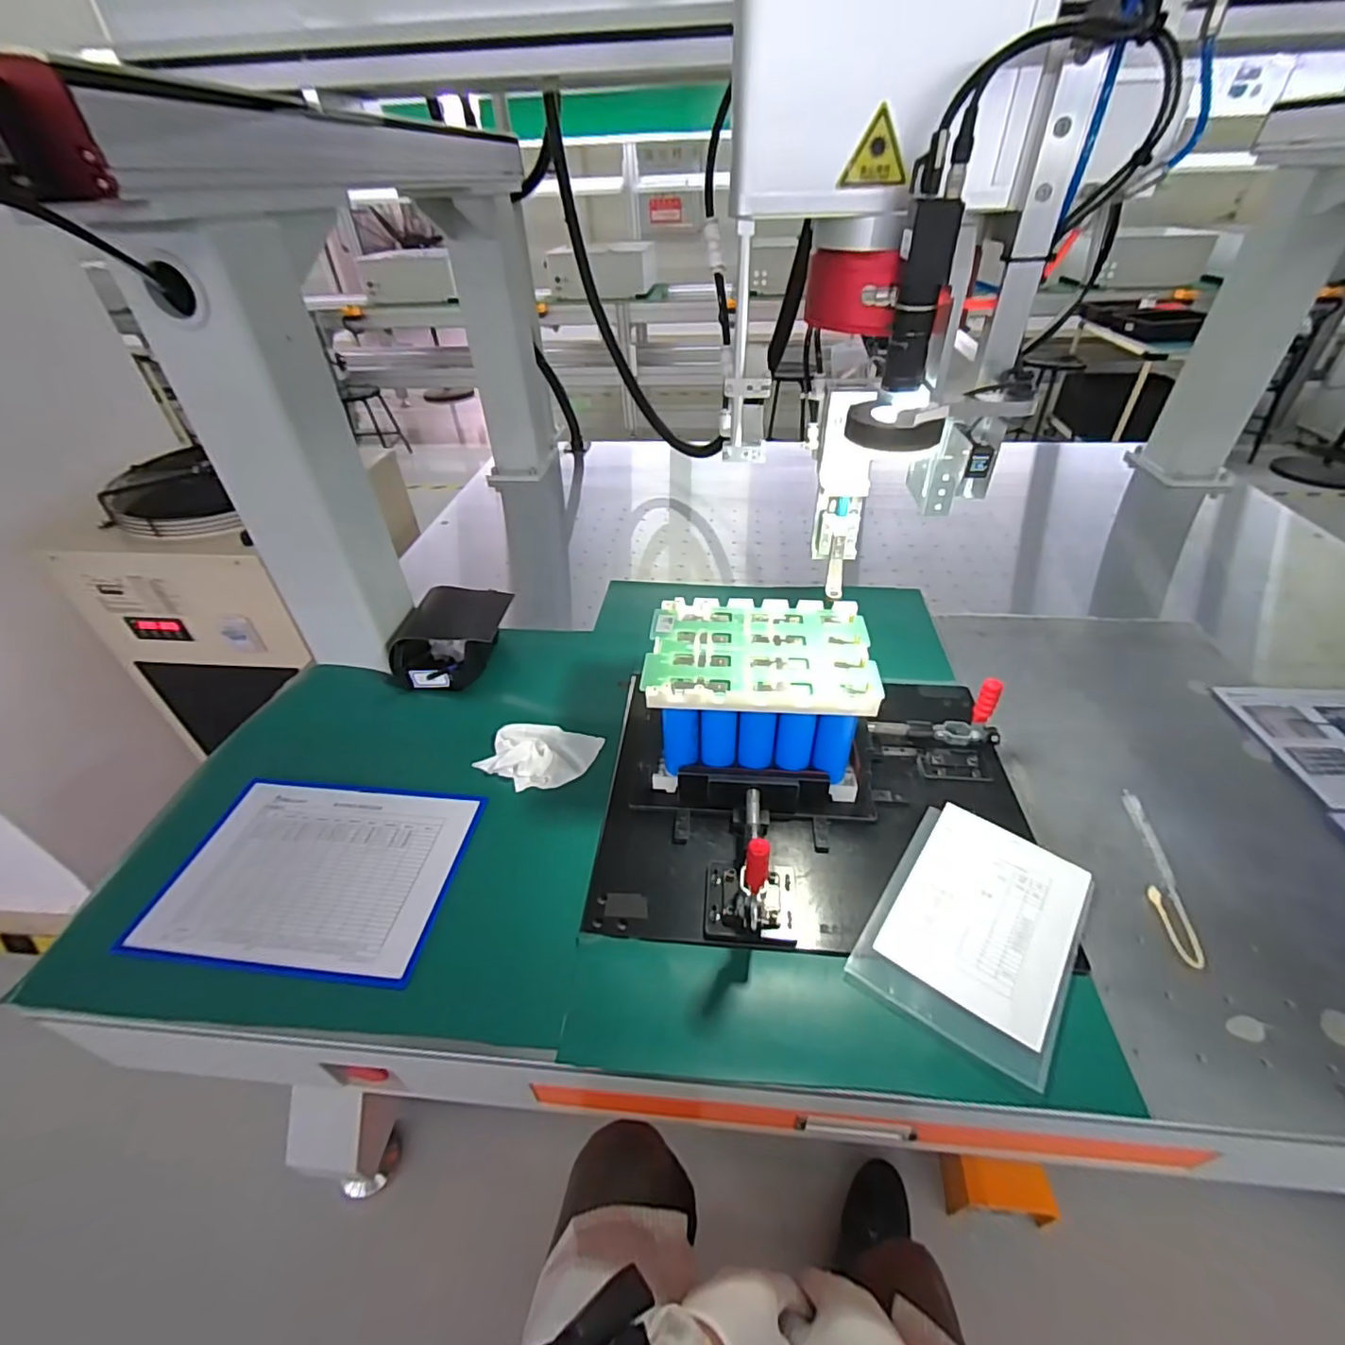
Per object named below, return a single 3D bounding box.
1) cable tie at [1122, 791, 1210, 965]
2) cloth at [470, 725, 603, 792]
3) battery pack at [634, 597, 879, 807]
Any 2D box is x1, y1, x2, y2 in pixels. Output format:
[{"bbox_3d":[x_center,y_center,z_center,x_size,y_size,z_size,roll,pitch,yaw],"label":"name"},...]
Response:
[{"bbox_3d":[0.503,0.205,0.619,0.029,0.015,0.196,5,40,9],"label":"cable tie"},{"bbox_3d":[-0.171,0.102,0.768,0.137,0.025,0.100,10,41,15],"label":"cloth"},{"bbox_3d":[0.099,0.033,0.720,0.237,0.165,0.183,2,40,5],"label":"battery pack"}]

